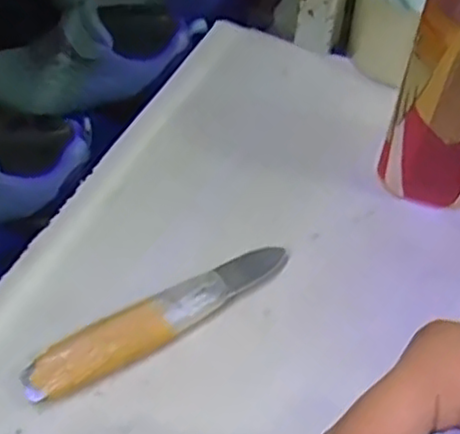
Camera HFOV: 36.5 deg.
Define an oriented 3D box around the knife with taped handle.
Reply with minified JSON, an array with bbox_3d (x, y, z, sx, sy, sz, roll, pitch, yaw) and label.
[{"bbox_3d":[-0.037,0.059,0.406,0.168,0.025,0.025,-28,59,-21],"label":"knife with taped handle"}]

